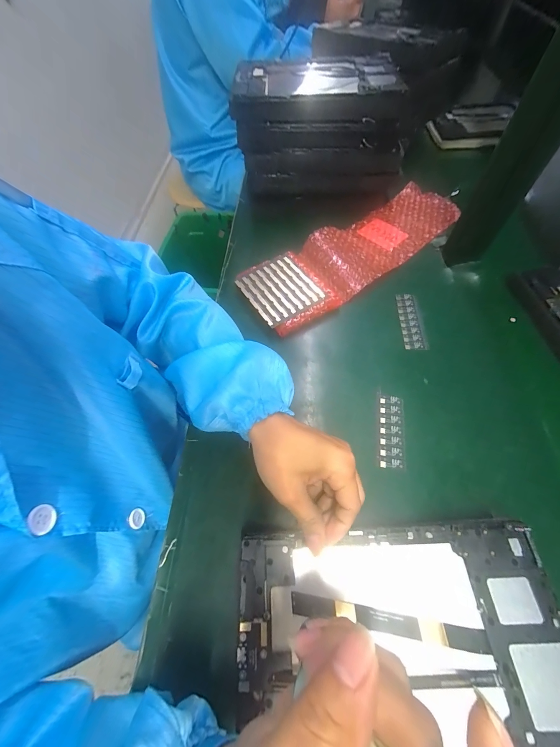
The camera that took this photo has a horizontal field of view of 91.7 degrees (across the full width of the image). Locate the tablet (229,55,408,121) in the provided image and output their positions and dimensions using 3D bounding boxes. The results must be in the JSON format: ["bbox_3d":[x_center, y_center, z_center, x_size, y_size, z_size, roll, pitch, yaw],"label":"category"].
[{"bbox_3d":[0.057,-0.441,0.415,0.237,0.034,0.160,0,61,3],"label":"tablet"}]

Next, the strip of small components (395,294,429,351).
[{"bbox_3d":[0.179,-0.072,0.373,0.028,0.004,0.093,1,61,4],"label":"strip of small components"}]

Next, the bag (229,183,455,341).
[{"bbox_3d":[0.128,-0.205,0.434,0.398,0.028,0.127,-36,65,-16],"label":"bag"}]

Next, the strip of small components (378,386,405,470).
[{"bbox_3d":[0.123,0.062,0.298,0.027,0.004,0.082,8,62,8],"label":"strip of small components"}]

